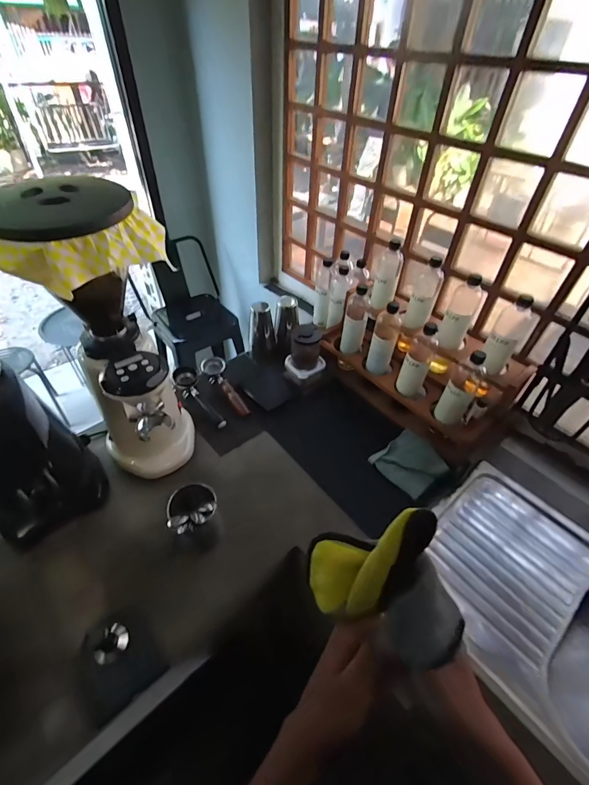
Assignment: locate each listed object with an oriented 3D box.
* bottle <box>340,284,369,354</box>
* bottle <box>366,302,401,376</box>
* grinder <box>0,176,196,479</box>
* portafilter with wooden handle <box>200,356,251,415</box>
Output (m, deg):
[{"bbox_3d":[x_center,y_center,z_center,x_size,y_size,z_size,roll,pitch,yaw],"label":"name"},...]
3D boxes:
[{"bbox_3d":[0.177,-0.208,1.034,0.067,0.195,0.056,7,46,5],"label":"bottle"},{"bbox_3d":[0.247,-0.147,0.974,0.070,0.196,0.069,14,47,11],"label":"bottle"},{"bbox_3d":[-0.331,-0.047,0.688,0.220,0.587,0.193,-7,46,-8],"label":"grinder"},{"bbox_3d":[-0.206,-0.020,1.030,0.073,0.045,0.216,-20,50,-20],"label":"portafilter with wooden handle"}]

